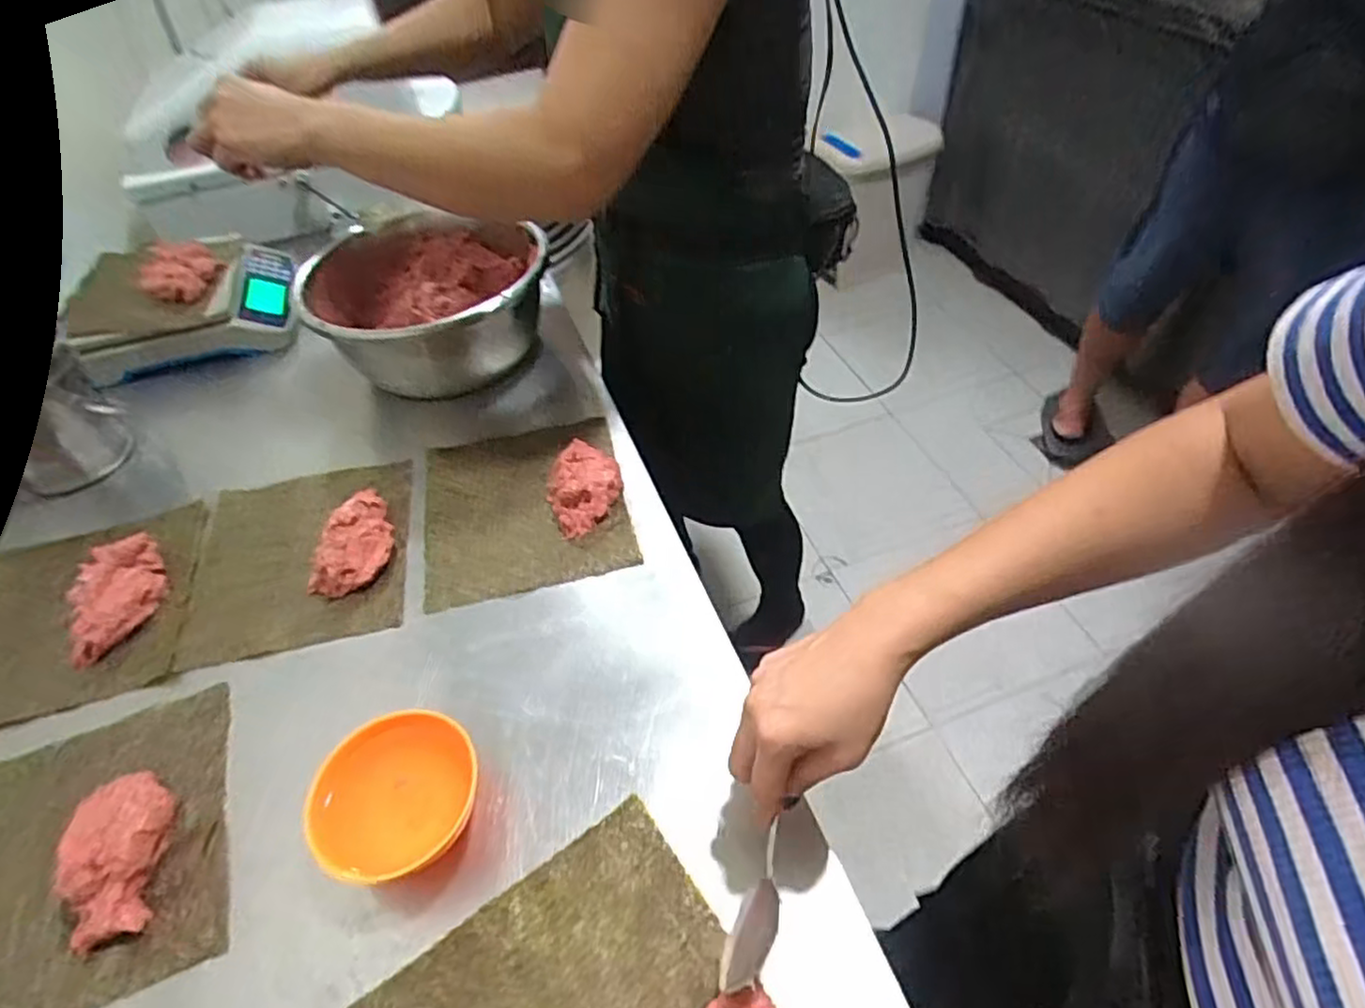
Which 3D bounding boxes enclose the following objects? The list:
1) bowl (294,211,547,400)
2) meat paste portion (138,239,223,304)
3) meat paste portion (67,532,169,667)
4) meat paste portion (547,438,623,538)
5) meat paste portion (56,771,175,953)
[{"bbox_3d":[-0.283,-0.227,0.815,0.250,0.117,0.253,-3,48,4],"label":"bowl"},{"bbox_3d":[-0.619,-0.287,0.869,0.085,0.035,0.121,-31,52,-21],"label":"meat paste portion"},{"bbox_3d":[-0.485,0.075,0.607,0.057,0.038,0.116,-16,48,-8],"label":"meat paste portion"},{"bbox_3d":[-0.091,-0.019,0.656,0.067,0.033,0.086,-16,48,-8],"label":"meat paste portion"},{"bbox_3d":[-0.369,0.223,0.460,0.057,0.035,0.107,-20,49,-12],"label":"meat paste portion"}]

